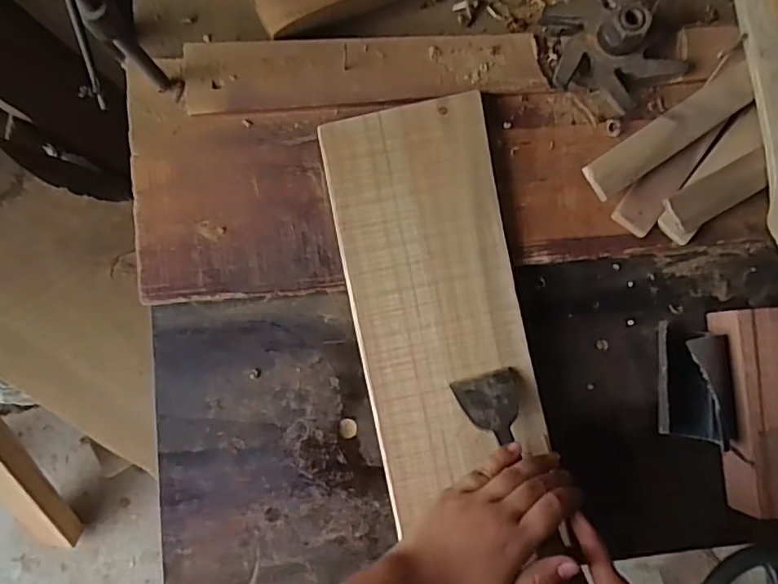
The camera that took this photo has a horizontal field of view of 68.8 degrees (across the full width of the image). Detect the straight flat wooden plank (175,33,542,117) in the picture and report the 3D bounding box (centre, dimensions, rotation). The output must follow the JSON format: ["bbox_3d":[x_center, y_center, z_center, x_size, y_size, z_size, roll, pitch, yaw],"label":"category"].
[{"bbox_3d":[-0.020,-0.203,0.521,0.322,0.021,0.063,-3,85,-5],"label":"straight flat wooden plank"}]

